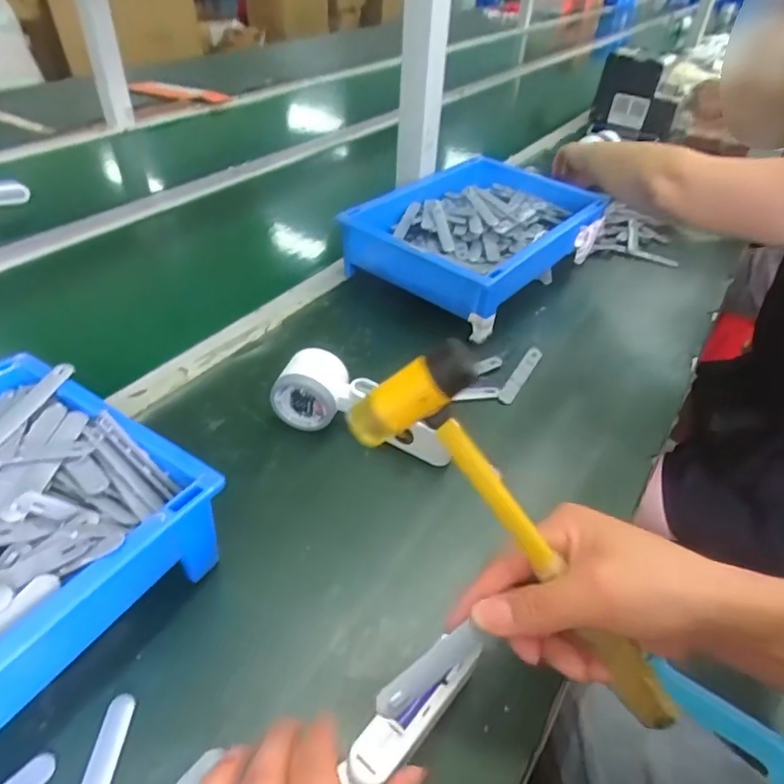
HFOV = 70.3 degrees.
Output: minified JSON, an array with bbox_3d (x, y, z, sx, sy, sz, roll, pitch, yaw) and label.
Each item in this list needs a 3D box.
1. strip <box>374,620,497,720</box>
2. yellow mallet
[{"bbox_3d":[0.020,0.140,0.282,0.063,0.004,0.015,-29,51,-15],"label":"strip"},{"bbox_3d":[0.079,0.090,0.289,0.261,0.060,0.025,52,43,-16],"label":"yellow mallet"}]

